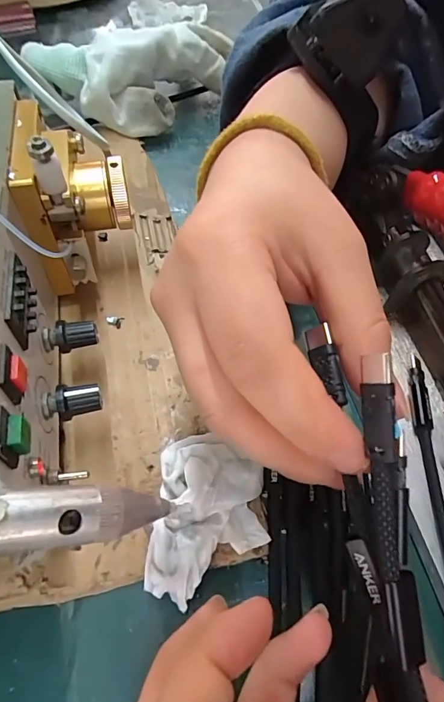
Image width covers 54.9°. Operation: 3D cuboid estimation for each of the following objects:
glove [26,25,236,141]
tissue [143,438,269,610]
[{"bbox_3d":[-0.057,-0.188,0.297,0.138,0.053,0.063,-11,60,-9],"label":"glove"},{"bbox_3d":[-0.005,0.062,0.168,0.042,0.014,0.060,2,59,-1],"label":"tissue"}]

